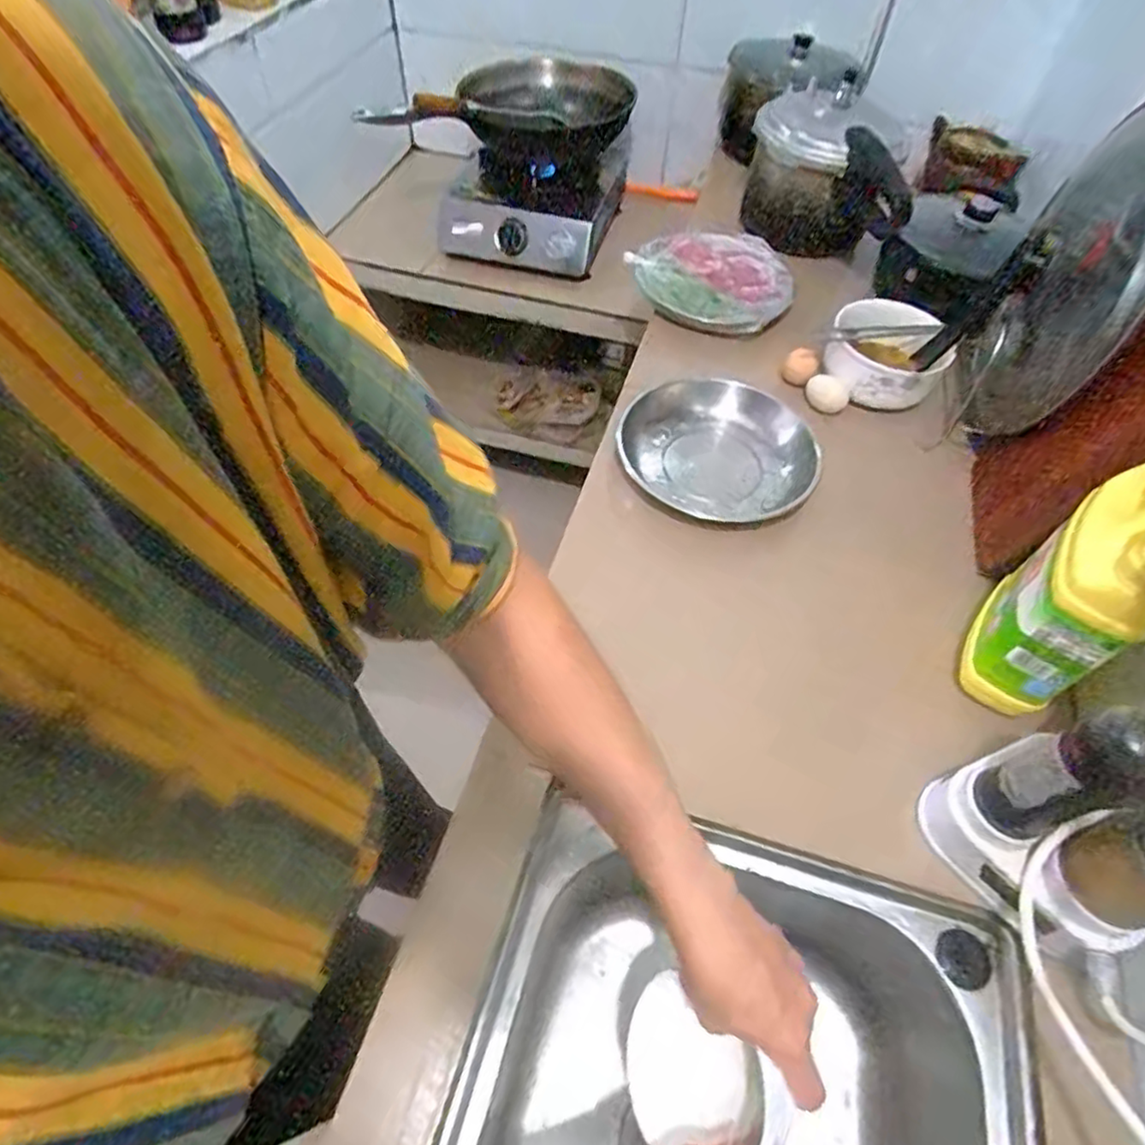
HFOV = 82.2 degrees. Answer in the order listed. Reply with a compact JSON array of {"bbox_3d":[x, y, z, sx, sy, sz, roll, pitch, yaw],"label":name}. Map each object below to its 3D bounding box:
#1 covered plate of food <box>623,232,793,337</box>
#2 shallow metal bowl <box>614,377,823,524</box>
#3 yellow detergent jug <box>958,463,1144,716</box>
[{"bbox_3d":[0.207,-0.432,0.964,0.234,0.044,0.242,1,54,-1],"label":"covered plate of food"},{"bbox_3d":[0.163,-0.133,0.768,0.225,0.069,0.203,30,59,19],"label":"shallow metal bowl"},{"bbox_3d":[0.402,0.009,0.517,0.070,0.226,0.120,34,60,21],"label":"yellow detergent jug"}]

